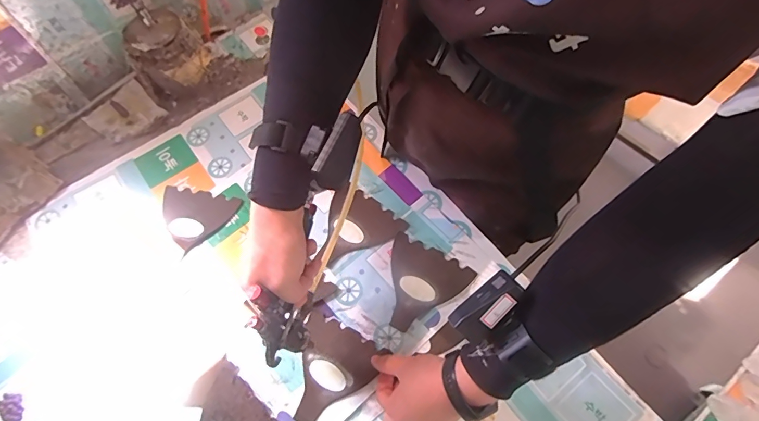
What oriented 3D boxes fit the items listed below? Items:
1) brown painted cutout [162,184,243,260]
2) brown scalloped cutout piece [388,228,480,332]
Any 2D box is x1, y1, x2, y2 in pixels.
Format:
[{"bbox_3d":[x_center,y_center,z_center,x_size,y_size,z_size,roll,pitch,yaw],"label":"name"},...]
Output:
[{"bbox_3d":[-0.274,-0.005,0.605,0.109,0.010,0.101,39,72,18],"label":"brown painted cutout"},{"bbox_3d":[0.050,0.100,0.548,0.111,0.009,0.120,29,69,15],"label":"brown scalloped cutout piece"}]

